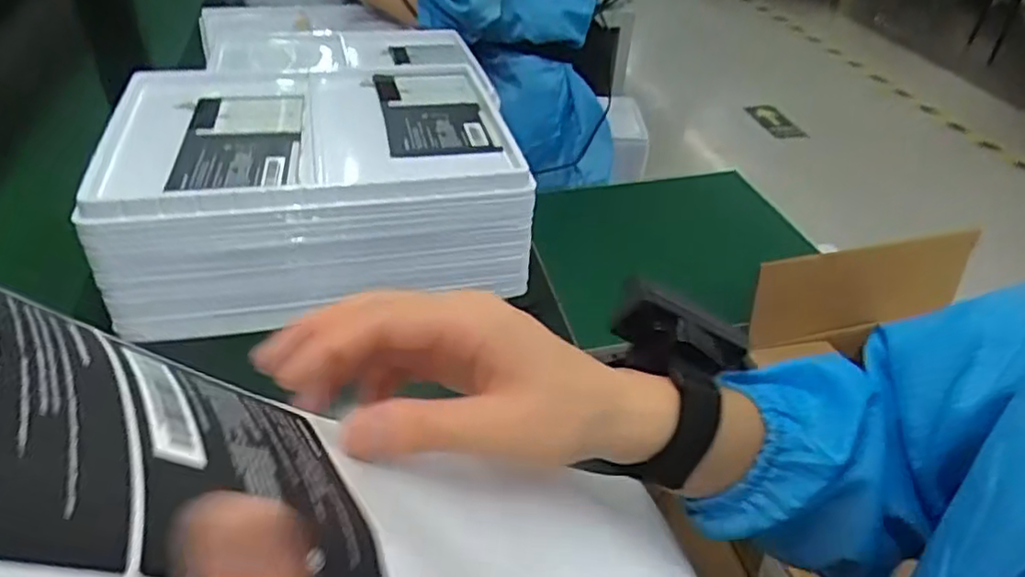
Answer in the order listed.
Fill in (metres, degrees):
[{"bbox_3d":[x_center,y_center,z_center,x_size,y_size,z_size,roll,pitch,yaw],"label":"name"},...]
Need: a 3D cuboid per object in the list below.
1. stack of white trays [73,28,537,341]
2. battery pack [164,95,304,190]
[{"bbox_3d":[-0.171,-0.098,0.613,0.323,0.113,0.244,-7,40,-14],"label":"stack of white trays"},{"bbox_3d":[-0.221,-0.126,0.560,0.089,0.013,0.171,-5,39,-11],"label":"battery pack"}]

